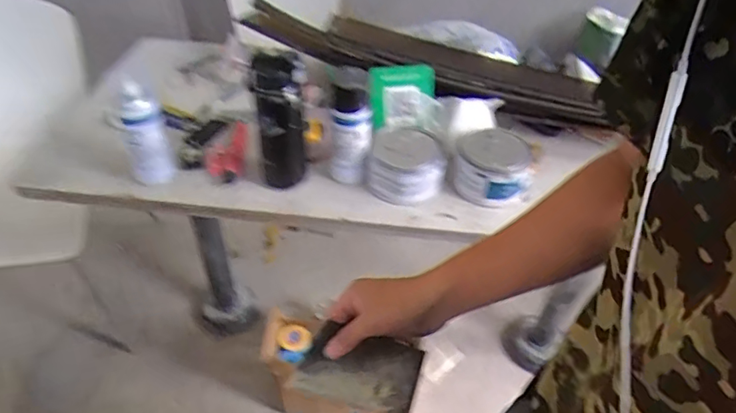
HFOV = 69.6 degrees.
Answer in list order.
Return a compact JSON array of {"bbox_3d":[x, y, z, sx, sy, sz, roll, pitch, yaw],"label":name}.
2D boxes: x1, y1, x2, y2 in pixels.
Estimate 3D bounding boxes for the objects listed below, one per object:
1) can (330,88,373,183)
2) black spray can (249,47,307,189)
[{"bbox_3d":[-0.029,-0.119,0.920,0.065,0.181,0.069,2,44,-2],"label":"can"},{"bbox_3d":[-0.148,-0.136,0.886,0.081,0.232,0.070,-10,45,-14],"label":"black spray can"}]

